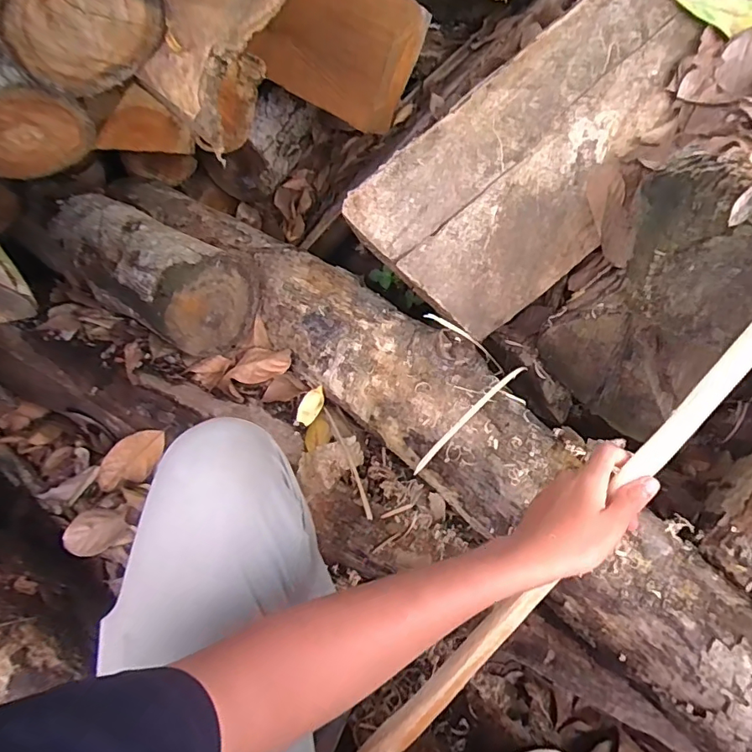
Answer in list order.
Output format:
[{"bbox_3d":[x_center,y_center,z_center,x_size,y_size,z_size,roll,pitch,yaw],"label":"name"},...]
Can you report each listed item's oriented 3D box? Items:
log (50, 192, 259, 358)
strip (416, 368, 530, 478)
[{"bbox_3d":[-0.444,-0.212,0.900,0.462,0.158,0.170,29,60,18],"label":"log"},{"bbox_3d":[0.141,0.057,0.720,0.235,0.040,0.011,-42,65,-11],"label":"strip"}]

